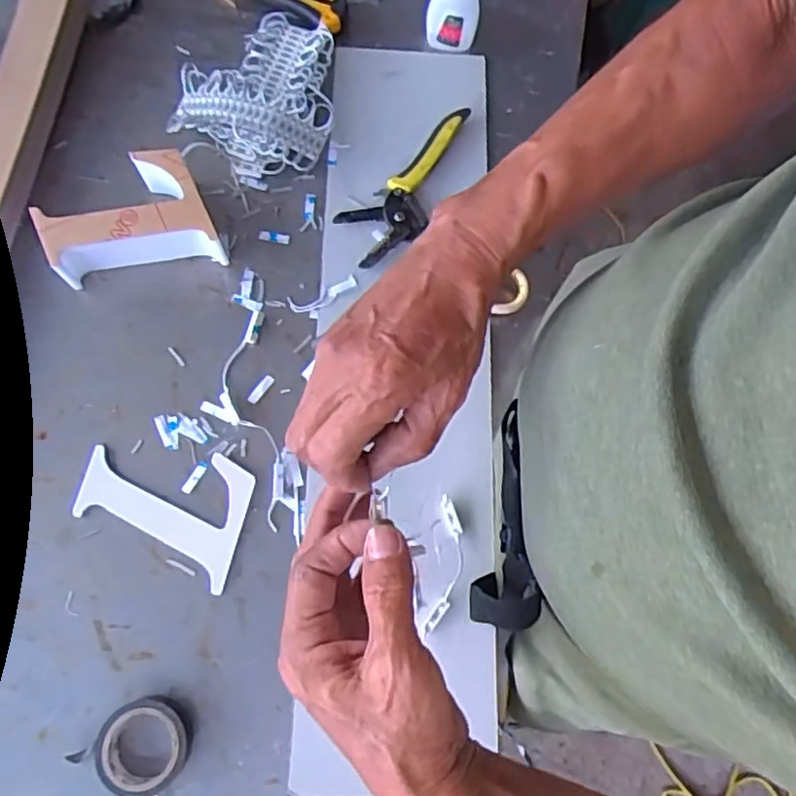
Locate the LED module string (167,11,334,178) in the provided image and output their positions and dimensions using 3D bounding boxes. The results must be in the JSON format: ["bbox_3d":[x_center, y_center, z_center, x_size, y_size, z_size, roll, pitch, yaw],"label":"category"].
[{"bbox_3d":[-0.121,-0.271,0.557,0.126,0.031,0.153,7,74,0],"label":"LED module string"}]

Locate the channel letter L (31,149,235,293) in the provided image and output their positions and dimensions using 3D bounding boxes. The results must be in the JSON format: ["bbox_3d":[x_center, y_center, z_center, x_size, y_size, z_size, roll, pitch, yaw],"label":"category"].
[{"bbox_3d":[-0.212,-0.144,0.510,0.131,0.046,0.088,-11,75,-5],"label":"channel letter L"}]

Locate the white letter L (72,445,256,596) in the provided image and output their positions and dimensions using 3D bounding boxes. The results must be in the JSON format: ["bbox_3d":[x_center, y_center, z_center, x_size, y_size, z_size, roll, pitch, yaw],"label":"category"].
[{"bbox_3d":[-0.165,0.072,0.468,0.129,0.006,0.083,27,75,6],"label":"white letter L"}]

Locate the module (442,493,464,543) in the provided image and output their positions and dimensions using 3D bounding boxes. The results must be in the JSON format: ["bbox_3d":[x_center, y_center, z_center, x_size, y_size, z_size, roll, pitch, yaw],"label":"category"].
[{"bbox_3d":[0.039,0.088,0.471,0.011,0.004,0.035,-19,75,-7],"label":"module"}]

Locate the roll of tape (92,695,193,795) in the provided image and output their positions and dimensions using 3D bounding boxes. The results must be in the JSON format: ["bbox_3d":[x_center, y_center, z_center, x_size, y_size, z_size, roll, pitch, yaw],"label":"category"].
[{"bbox_3d":[-0.166,0.227,0.416,0.056,0.019,0.057,1,74,-2],"label":"roll of tape"}]

